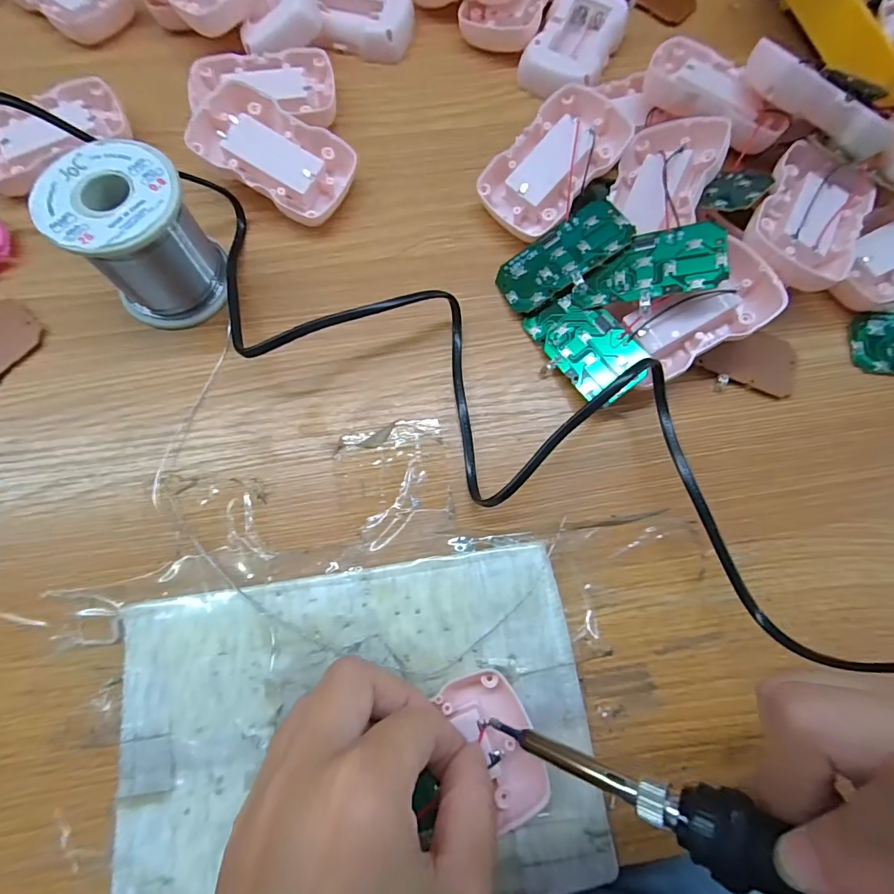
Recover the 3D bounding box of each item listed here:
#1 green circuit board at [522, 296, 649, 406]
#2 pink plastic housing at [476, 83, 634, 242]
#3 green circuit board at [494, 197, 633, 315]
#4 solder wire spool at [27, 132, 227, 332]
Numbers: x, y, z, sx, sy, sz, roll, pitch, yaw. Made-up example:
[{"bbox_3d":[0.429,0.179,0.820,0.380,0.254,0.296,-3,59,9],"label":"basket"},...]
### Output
[{"bbox_3d":[0.076,-0.055,0.246,0.036,0.004,0.067,-39,68,12],"label":"green circuit board"},{"bbox_3d":[0.063,-0.167,0.273,0.054,0.019,0.087,43,92,9],"label":"pink plastic housing"},{"bbox_3d":[0.065,-0.105,0.255,0.073,0.004,0.042,-31,65,15],"label":"green circuit board"},{"bbox_3d":[-0.156,-0.107,0.235,0.059,0.063,0.059,-42,80,-12],"label":"solder wire spool"}]

